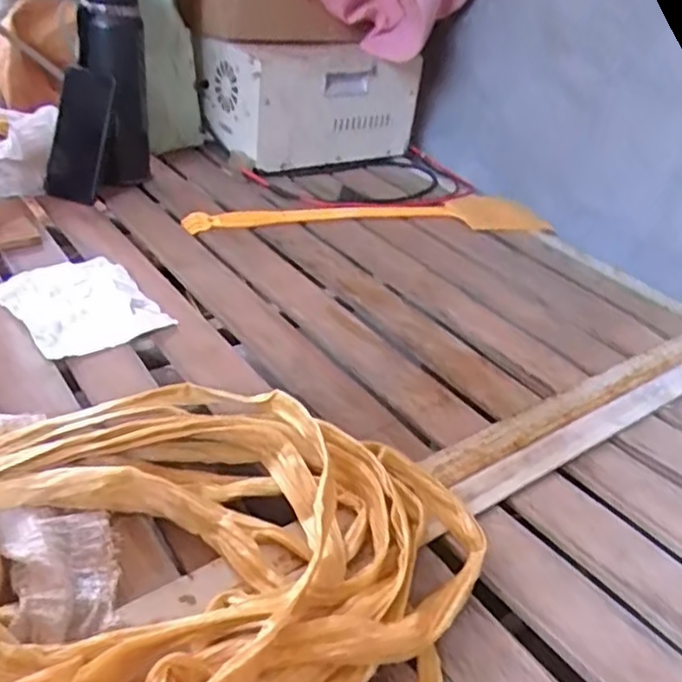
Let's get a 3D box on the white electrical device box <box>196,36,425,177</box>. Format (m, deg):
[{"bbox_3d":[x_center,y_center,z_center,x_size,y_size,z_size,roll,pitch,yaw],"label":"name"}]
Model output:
[{"bbox_3d":[-0.055,-0.390,1.103,0.318,0.189,0.186,-16,41,-32],"label":"white electrical device box"}]

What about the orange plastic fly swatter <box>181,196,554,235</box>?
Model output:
[{"bbox_3d":[0.044,-0.185,0.948,0.517,0.021,0.105,-3,33,-13],"label":"orange plastic fly swatter"}]

